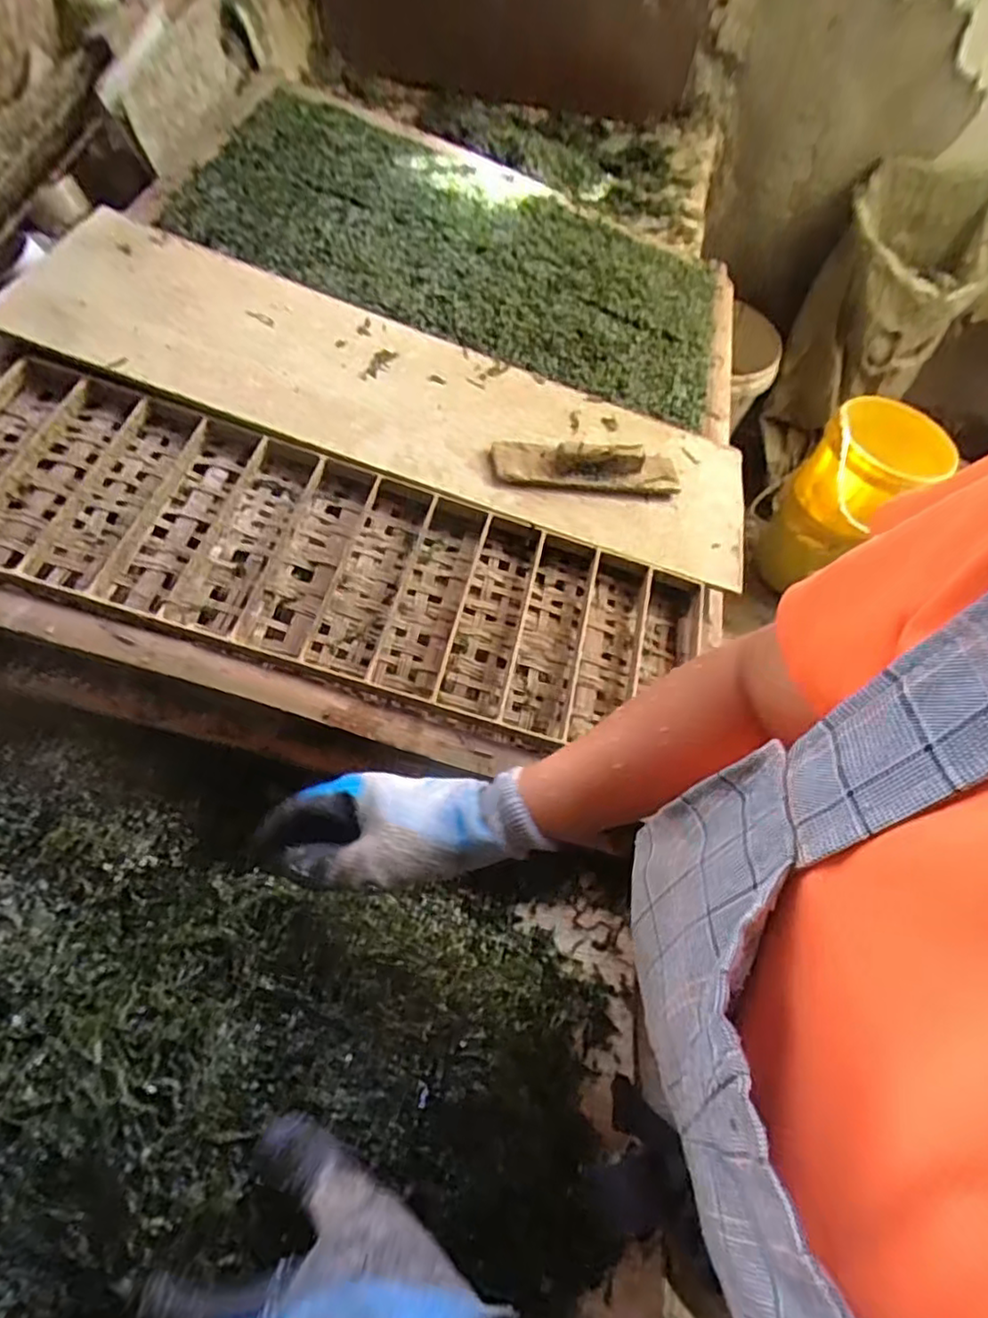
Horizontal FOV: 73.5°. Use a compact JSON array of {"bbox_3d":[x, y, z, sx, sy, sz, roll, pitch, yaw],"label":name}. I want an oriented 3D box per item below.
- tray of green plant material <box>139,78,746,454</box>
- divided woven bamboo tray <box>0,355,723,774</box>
[{"bbox_3d":[0.006,-0.549,0.903,0.746,0.048,0.416,17,63,-10],"label":"tray of green plant material"},{"bbox_3d":[-0.144,-0.066,0.615,0.724,0.033,0.269,16,58,-7],"label":"divided woven bamboo tray"}]

